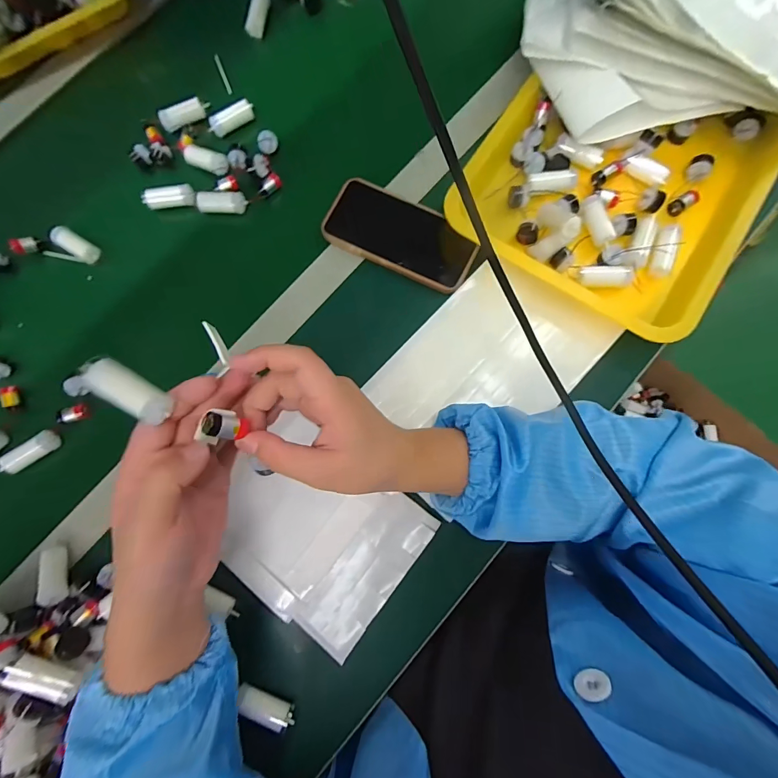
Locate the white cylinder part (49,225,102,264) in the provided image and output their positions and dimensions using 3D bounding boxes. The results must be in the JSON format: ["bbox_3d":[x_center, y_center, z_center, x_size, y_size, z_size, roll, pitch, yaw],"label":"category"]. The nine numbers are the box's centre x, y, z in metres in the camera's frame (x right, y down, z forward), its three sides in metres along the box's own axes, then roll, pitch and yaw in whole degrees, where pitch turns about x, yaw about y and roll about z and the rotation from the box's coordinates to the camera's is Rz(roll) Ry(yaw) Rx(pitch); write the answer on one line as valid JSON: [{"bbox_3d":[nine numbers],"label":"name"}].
[{"bbox_3d":[-0.347,-0.160,0.423,0.052,0.023,0.022,29,83,7],"label":"white cylinder part"}]

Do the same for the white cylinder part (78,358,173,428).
[{"bbox_3d":[-0.161,0.000,0.230,0.054,0.019,0.022,37,83,-7],"label":"white cylinder part"}]

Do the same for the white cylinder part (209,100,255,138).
[{"bbox_3d":[-0.188,-0.322,0.452,0.056,0.016,0.020,-39,81,-4],"label":"white cylinder part"}]

